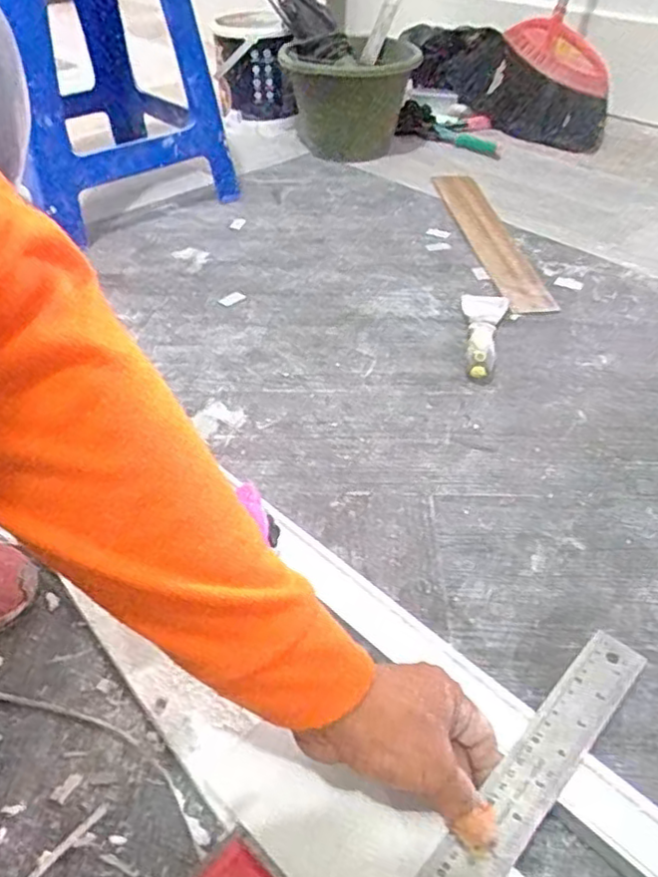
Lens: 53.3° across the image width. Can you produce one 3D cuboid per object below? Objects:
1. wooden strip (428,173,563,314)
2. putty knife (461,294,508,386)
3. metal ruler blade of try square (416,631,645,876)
[{"bbox_3d":[0.238,-0.310,0.990,0.074,0.014,0.439,-6,42,-6],"label":"wooden strip"},{"bbox_3d":[0.180,-0.130,0.783,0.054,0.026,0.189,10,43,11],"label":"putty knife"},{"bbox_3d":[0.106,0.214,0.383,0.035,0.005,0.280,32,51,32],"label":"metal ruler blade of try square"}]

